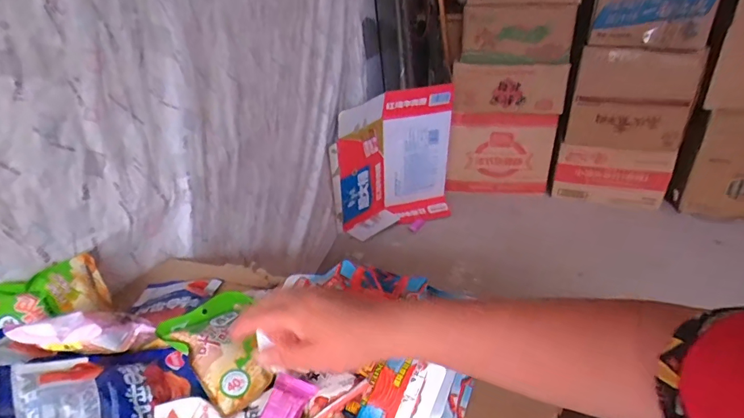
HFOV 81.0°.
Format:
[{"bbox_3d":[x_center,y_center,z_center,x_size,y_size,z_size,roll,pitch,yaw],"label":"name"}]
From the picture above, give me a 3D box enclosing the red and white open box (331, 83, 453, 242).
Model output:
[{"bbox_3d":[0.090,-0.179,1.706,0.526,0.543,0.137,-10,29,-18],"label":"red and white open box"}]

